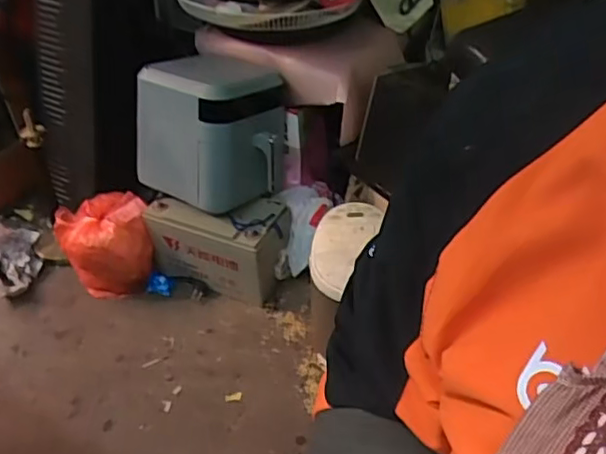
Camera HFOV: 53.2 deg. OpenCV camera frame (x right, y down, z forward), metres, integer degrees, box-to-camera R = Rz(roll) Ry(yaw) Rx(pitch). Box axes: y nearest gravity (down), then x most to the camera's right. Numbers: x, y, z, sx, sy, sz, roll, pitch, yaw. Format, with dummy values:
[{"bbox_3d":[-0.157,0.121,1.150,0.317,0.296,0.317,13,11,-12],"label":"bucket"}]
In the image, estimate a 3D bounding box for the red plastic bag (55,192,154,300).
[{"bbox_3d":[-0.503,0.049,1.577,0.206,0.217,0.219,-29,46,-28],"label":"red plastic bag"}]

